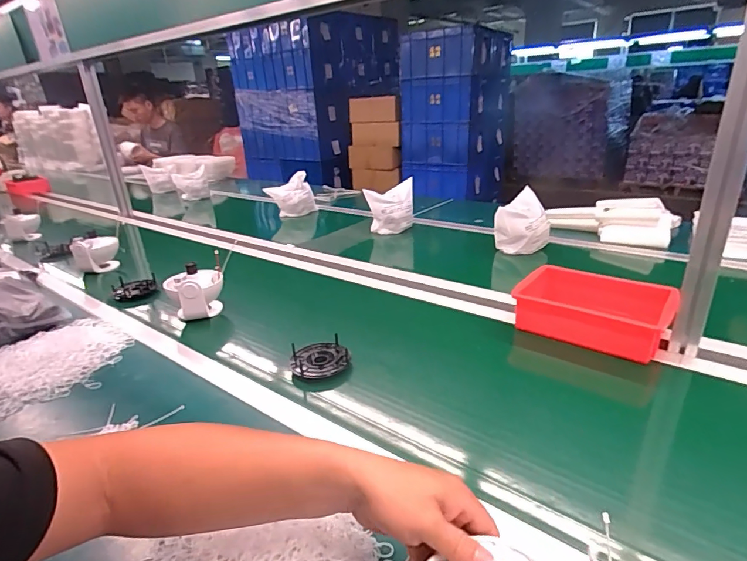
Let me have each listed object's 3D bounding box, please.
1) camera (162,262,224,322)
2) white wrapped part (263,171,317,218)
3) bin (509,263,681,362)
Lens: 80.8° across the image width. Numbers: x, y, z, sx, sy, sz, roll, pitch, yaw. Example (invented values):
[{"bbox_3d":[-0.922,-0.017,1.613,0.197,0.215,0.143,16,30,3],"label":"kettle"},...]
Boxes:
[{"bbox_3d":[-0.374,0.036,0.940,0.117,0.126,0.093,-16,26,-22],"label":"camera"},{"bbox_3d":[-0.324,-0.330,1.729,0.183,0.158,0.147,-9,24,-9],"label":"white wrapped part"},{"bbox_3d":[0.401,0.048,0.804,0.236,0.072,0.172,15,31,38],"label":"bin"}]

